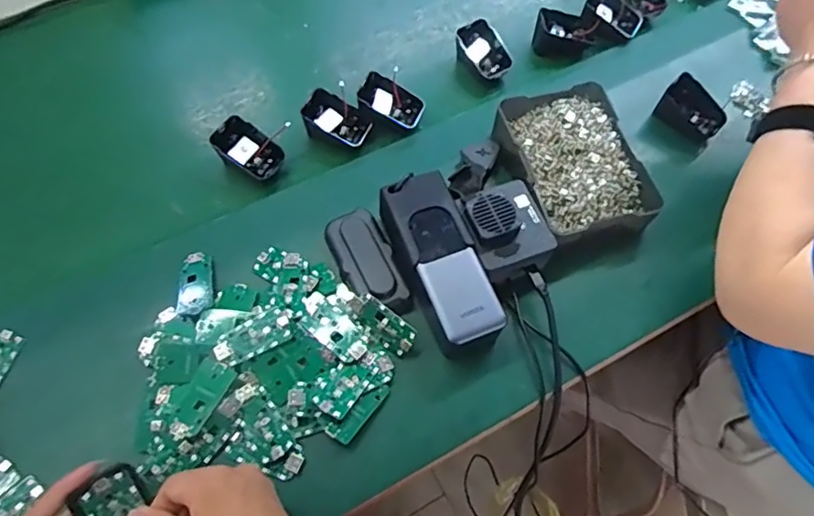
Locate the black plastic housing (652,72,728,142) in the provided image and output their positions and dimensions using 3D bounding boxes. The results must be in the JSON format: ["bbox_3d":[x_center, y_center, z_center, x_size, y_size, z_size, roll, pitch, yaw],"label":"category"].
[{"bbox_3d":[0.305,-0.159,0.597,0.066,0.041,0.030,35,67,17],"label":"black plastic housing"}]

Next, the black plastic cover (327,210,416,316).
[{"bbox_3d":[-0.037,0.006,0.519,0.050,0.026,0.101,-20,63,-10],"label":"black plastic cover"}]

